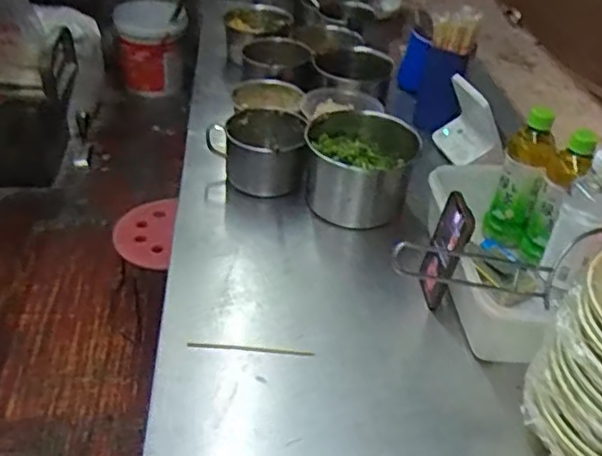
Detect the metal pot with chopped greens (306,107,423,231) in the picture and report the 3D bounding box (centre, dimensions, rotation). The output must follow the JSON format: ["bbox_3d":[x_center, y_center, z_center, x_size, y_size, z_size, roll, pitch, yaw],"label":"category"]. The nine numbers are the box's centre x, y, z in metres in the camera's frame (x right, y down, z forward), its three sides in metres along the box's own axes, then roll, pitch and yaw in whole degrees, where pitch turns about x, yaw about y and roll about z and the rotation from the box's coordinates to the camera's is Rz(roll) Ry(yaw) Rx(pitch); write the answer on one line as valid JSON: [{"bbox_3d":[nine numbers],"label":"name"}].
[{"bbox_3d":[0.093,-0.104,1.026,0.168,0.133,0.183,3,39,-2],"label":"metal pot with chopped greens"}]

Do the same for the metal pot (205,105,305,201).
[{"bbox_3d":[-0.070,-0.118,1.034,0.151,0.106,0.116,4,39,-1],"label":"metal pot"}]

